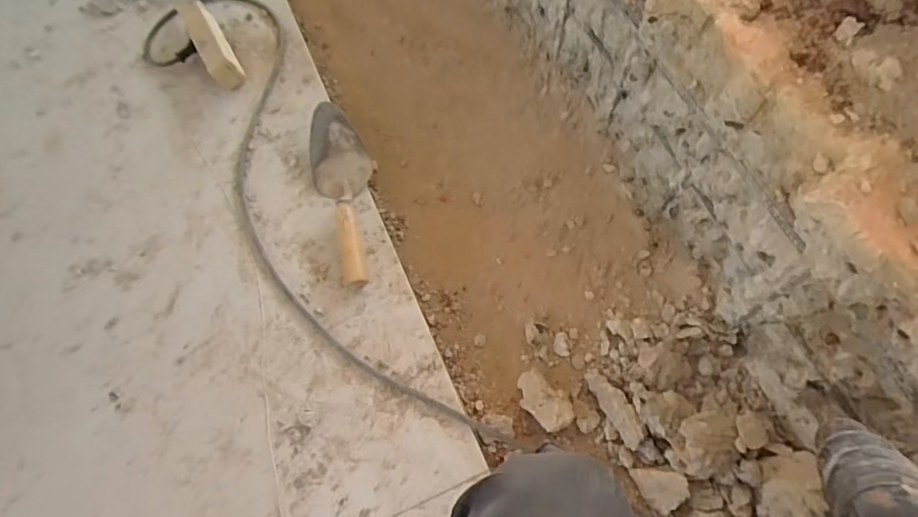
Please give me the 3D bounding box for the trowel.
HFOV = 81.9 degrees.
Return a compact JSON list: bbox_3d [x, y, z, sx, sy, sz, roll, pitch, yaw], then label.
[{"bbox_3d":[-0.164,-0.098,0.785,0.090,0.052,0.293,-19,68,-4],"label":"trowel"}]

